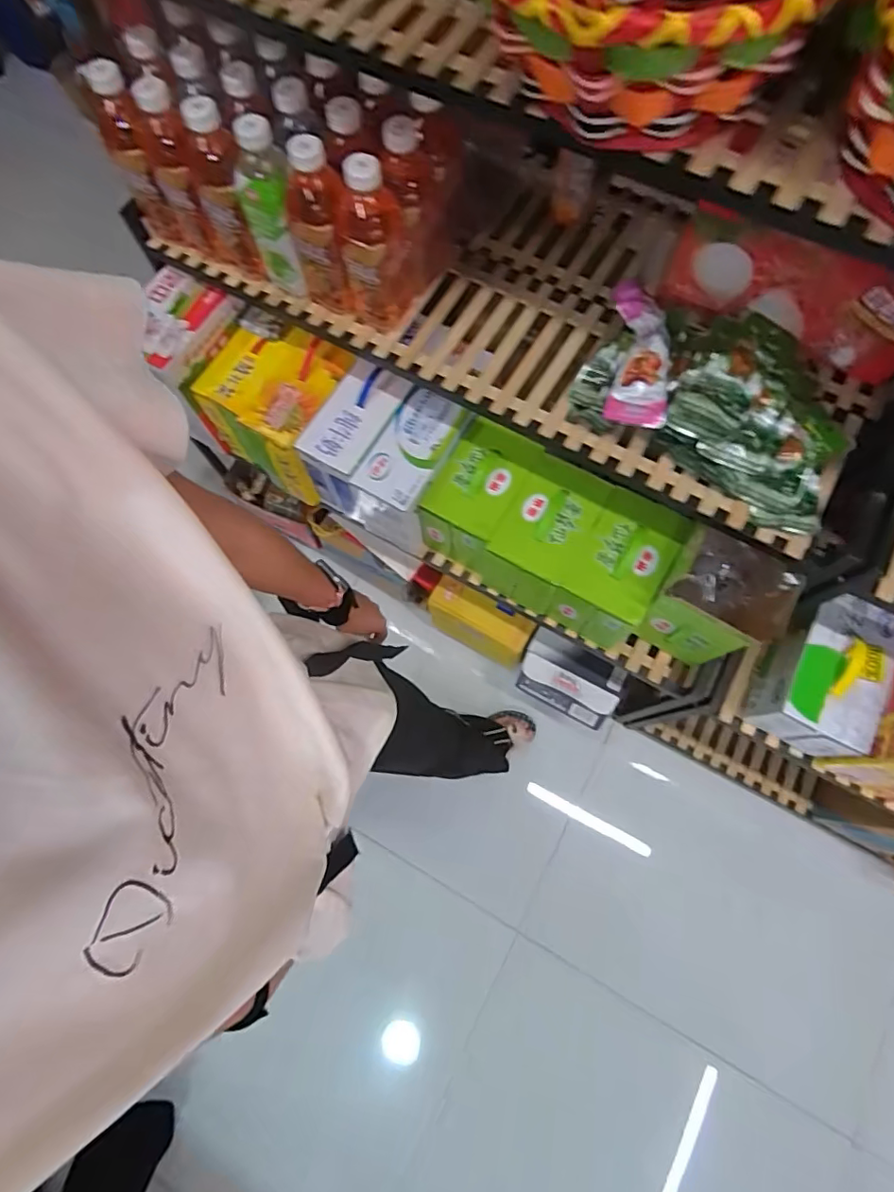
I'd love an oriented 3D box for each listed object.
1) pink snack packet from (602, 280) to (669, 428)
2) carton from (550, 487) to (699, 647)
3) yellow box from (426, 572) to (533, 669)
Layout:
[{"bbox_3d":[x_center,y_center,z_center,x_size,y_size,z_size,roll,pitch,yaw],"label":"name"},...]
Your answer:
[{"bbox_3d":[0.266,-0.333,0.749,0.077,0.034,0.233,7,74,4],"label":"pink snack packet"},{"bbox_3d":[0.295,-0.043,0.945,0.139,0.163,0.211,31,77,10],"label":"carton"},{"bbox_3d":[0.078,0.070,1.321,0.248,0.221,0.084,31,77,10],"label":"yellow box"}]

